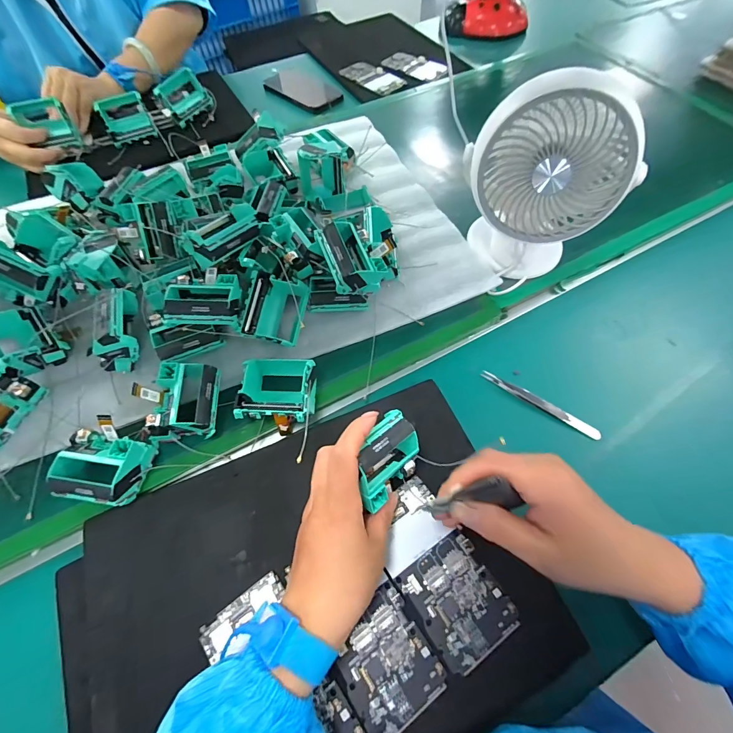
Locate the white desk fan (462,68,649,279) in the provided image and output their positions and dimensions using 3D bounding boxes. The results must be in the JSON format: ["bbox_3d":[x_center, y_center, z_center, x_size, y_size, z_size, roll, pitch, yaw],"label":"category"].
[{"bbox_3d":[0.178,-0.180,0.381,0.148,0.185,0.098,24,64,12],"label":"white desk fan"}]

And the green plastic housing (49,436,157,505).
[{"bbox_3d":[-0.236,0.091,0.330,0.065,0.046,0.055,6,62,3],"label":"green plastic housing"}]

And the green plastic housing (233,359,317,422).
[{"bbox_3d":[-0.085,0.023,0.364,0.078,0.044,0.065,5,62,2],"label":"green plastic housing"}]

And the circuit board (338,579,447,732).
[{"bbox_3d":[0.014,0.214,0.269,0.064,0.004,0.074,-31,66,-16],"label":"circuit board"}]

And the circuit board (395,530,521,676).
[{"bbox_3d":[0.070,0.179,0.286,0.065,0.006,0.075,-30,66,-15],"label":"circuit board"}]

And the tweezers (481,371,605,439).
[{"bbox_3d":[0.181,0.038,0.387,0.127,0.010,0.012,31,66,15],"label":"tweezers"}]

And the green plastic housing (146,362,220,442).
[{"bbox_3d":[-0.173,0.035,0.362,0.055,0.041,0.066,1,62,0],"label":"green plastic housing"}]

